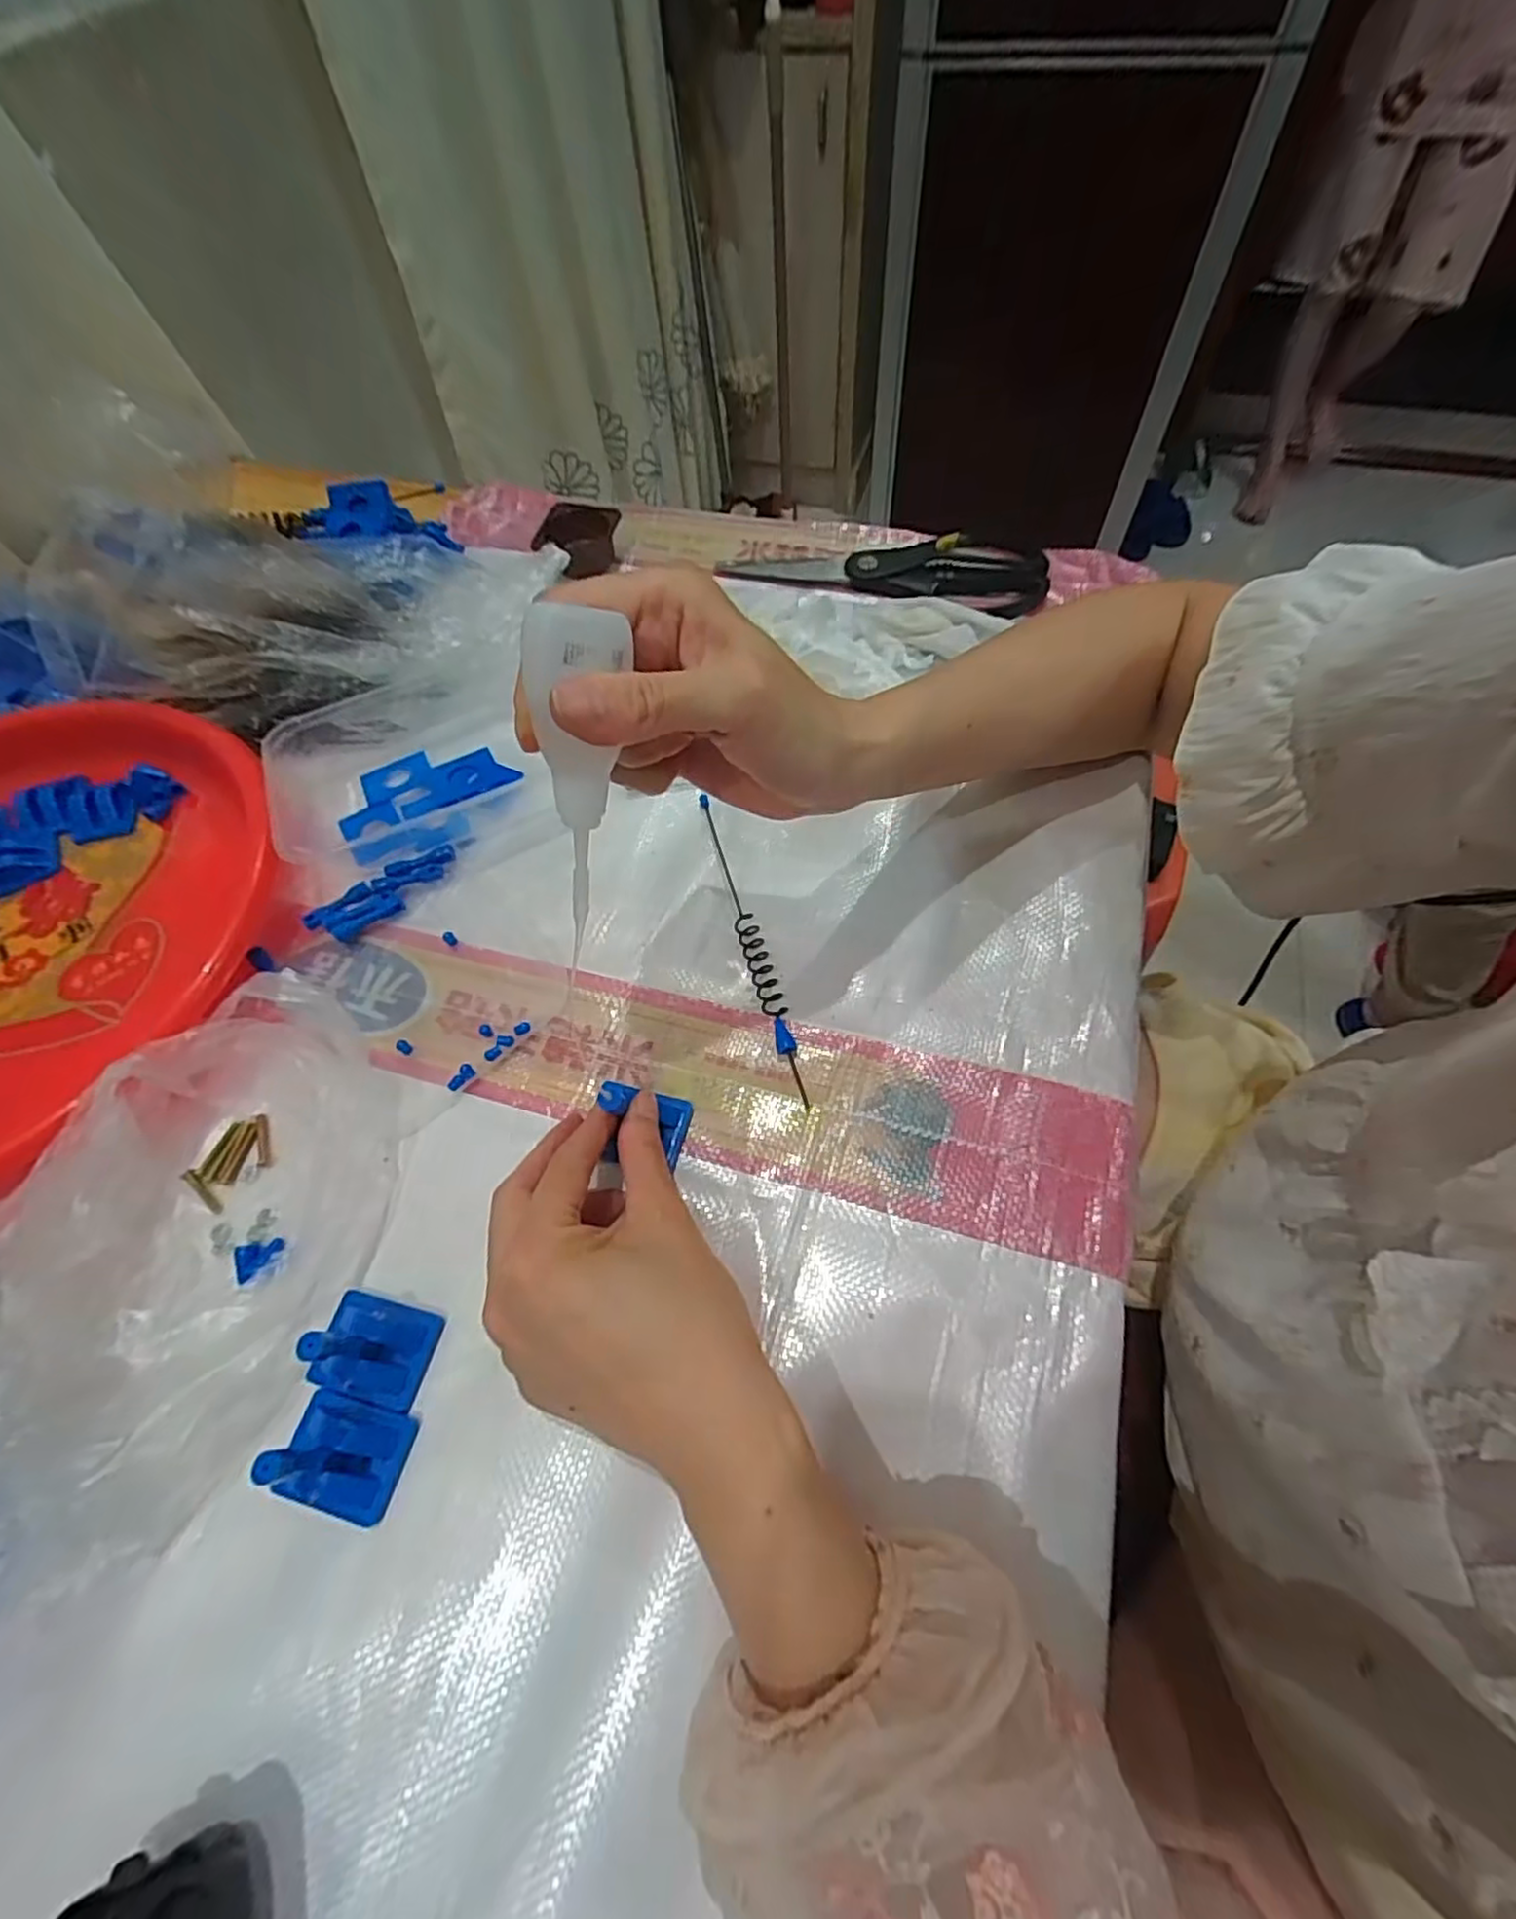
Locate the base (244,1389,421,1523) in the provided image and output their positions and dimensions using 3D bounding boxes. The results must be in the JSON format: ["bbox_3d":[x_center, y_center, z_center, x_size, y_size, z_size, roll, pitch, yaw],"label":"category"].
[{"bbox_3d":[-0.154,0.177,0.251,0.040,0.046,0.034,11,63,9],"label":"base"}]

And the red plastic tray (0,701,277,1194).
[{"bbox_3d":[-0.425,-0.017,0.372,0.290,0.035,0.284,3,62,5],"label":"red plastic tray"}]

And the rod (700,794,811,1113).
[{"bbox_3d":[-0.004,-0.012,0.361,0.012,0.010,0.179,-16,62,-5],"label":"rod"}]

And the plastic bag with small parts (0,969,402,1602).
[{"bbox_3d":[-0.232,0.102,0.271,0.131,0.086,0.202,25,66,16],"label":"plastic bag with small parts"}]

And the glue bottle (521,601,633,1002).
[{"bbox_3d":[-0.058,-0.049,0.232,0.022,0.118,0.025,8,26,8],"label":"glue bottle"}]

